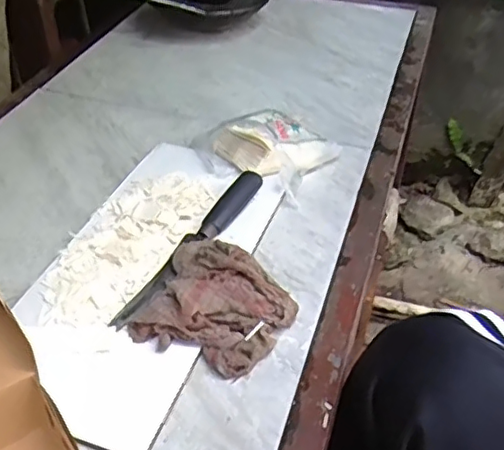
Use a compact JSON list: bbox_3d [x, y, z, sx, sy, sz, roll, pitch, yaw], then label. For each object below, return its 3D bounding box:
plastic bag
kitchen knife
[{"bbox_3d":[0.013,-0.103,0.753,0.160,0.057,0.132,22,46,24],"label":"plastic bag"},{"bbox_3d":[-0.059,0.018,0.620,0.028,0.018,0.244,19,44,23],"label":"kitchen knife"}]

